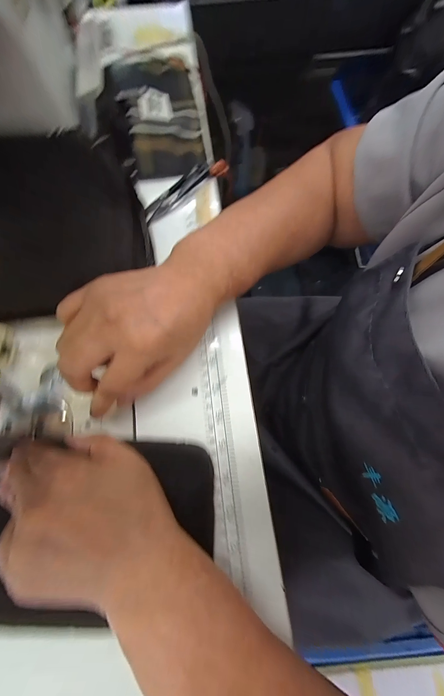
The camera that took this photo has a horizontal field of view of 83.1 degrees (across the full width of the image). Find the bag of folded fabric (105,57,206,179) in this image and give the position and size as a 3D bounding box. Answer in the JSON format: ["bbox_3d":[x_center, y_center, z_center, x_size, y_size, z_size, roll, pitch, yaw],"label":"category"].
[{"bbox_3d":[-0.082,-0.292,0.310,0.100,0.019,0.184,-11,75,-3],"label":"bag of folded fabric"}]

